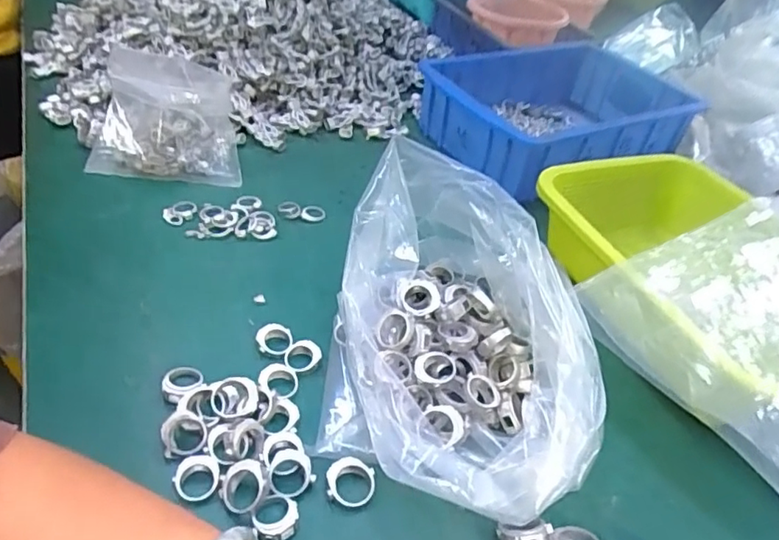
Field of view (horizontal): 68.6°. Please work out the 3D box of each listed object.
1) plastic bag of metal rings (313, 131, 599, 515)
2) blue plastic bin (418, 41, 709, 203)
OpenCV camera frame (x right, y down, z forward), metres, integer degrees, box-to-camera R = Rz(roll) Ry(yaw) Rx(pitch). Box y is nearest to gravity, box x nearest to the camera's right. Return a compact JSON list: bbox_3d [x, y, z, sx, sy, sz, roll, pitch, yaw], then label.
[{"bbox_3d":[0.039,0.027,0.369,0.152,0.125,0.237,5,39,-4],"label":"plastic bag of metal rings"},{"bbox_3d":[0.197,-0.189,0.680,0.282,0.081,0.196,-15,46,-26],"label":"blue plastic bin"}]

